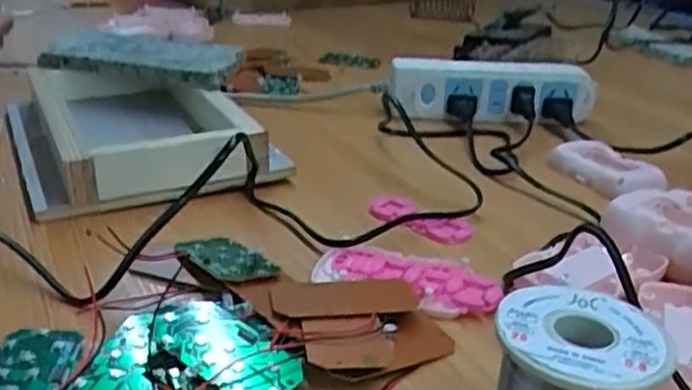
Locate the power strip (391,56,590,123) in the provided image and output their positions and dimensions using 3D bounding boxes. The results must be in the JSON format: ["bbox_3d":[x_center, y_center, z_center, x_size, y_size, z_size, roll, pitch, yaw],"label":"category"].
[{"bbox_3d":[0.136,-0.097,0.678,0.188,0.052,0.039,1,25,-2],"label":"power strip"}]

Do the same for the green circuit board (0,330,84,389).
[{"bbox_3d":[-0.142,0.080,0.320,0.038,0.006,0.069,1,25,-3],"label":"green circuit board"}]

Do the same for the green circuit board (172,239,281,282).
[{"bbox_3d":[-0.070,0.035,0.417,0.035,0.006,0.073,-10,21,-34],"label":"green circuit board"}]

